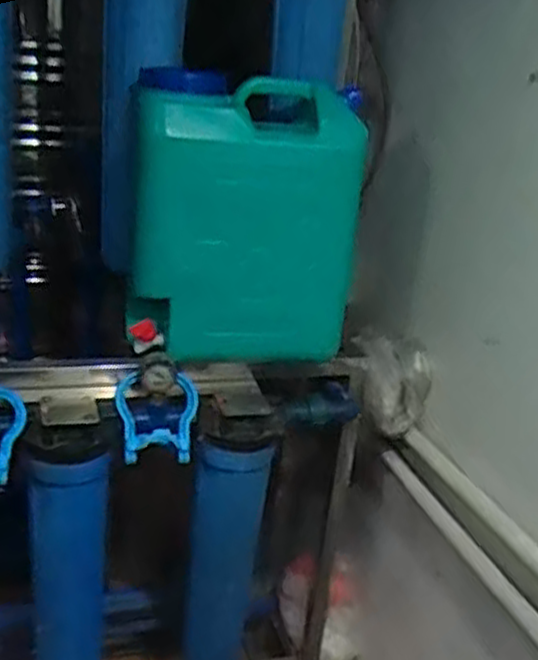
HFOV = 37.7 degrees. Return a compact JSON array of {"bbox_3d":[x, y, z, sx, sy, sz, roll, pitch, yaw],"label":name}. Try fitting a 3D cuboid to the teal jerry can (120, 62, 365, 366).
[{"bbox_3d":[-0.046,-0.175,1.233,0.338,0.406,0.200,0,22,-13],"label":"teal jerry can"}]

